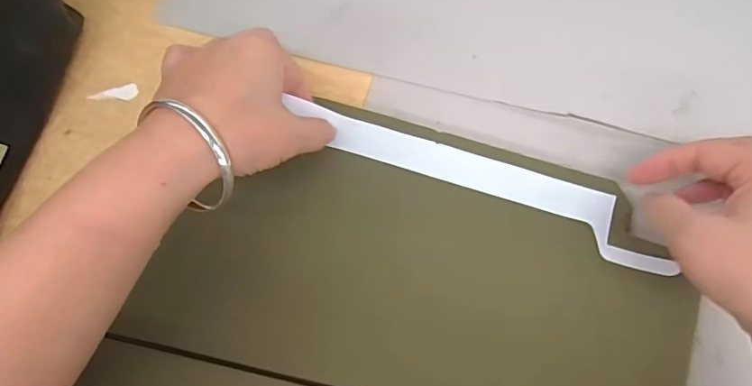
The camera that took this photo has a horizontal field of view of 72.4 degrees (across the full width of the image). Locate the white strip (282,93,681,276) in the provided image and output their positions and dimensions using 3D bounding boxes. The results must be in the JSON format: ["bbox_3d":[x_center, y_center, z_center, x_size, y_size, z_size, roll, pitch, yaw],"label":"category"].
[{"bbox_3d":[0.067,-0.009,0.323,0.241,0.011,0.037,21,79,3],"label":"white strip"}]

